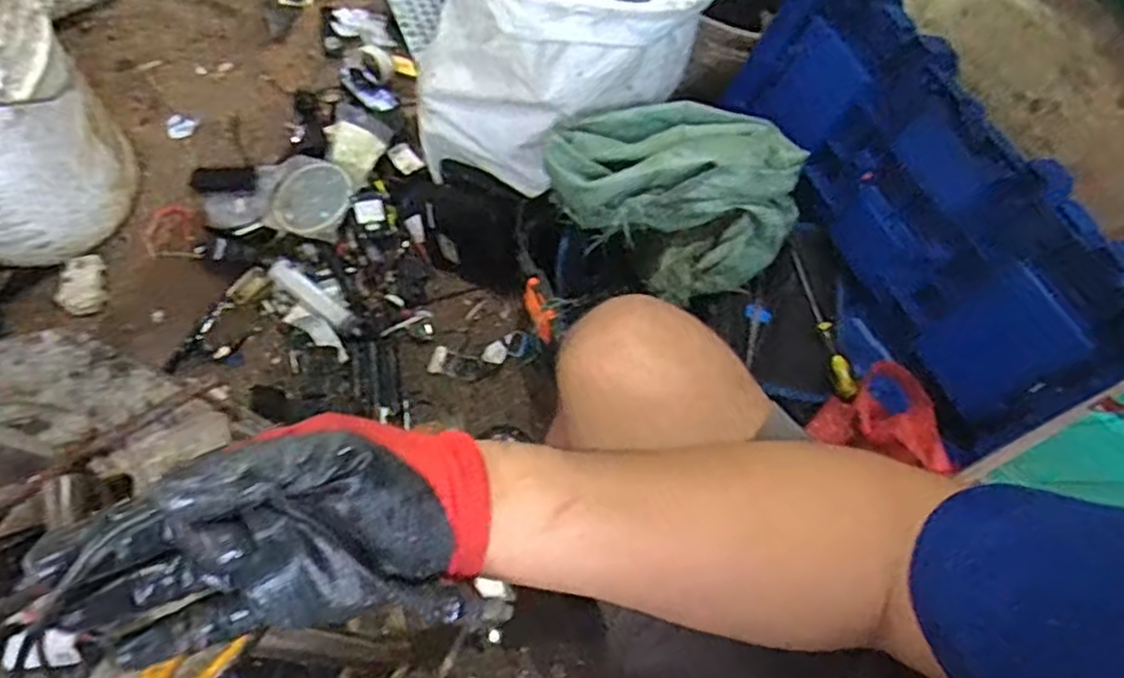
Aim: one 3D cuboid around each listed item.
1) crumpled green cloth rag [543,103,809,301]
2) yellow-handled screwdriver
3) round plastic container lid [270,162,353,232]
[{"bbox_3d":[0.117,-0.158,0.742,0.230,0.111,0.173,29,67,11],"label":"crumpled green cloth rag"},{"bbox_3d":[0.275,-0.018,0.776,0.017,0.017,0.171,-11,66,-7],"label":"yellow-handled screwdriver"},{"bbox_3d":[-0.357,-0.204,1.043,0.113,0.008,0.110,-3,68,7],"label":"round plastic container lid"}]

